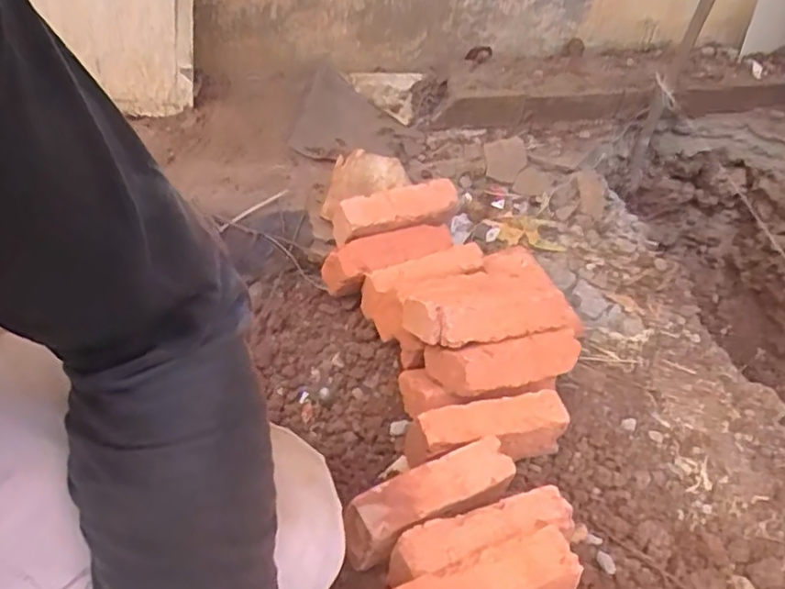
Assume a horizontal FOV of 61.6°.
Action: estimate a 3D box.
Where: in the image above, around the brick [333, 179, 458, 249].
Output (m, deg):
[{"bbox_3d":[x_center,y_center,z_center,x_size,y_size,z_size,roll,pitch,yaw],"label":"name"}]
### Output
[{"bbox_3d":[0.005,-0.103,0.840,0.160,0.059,0.049,-11,48,-17],"label":"brick"}]

